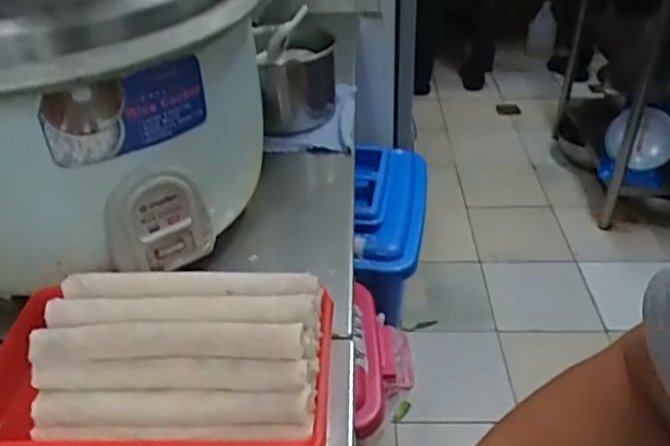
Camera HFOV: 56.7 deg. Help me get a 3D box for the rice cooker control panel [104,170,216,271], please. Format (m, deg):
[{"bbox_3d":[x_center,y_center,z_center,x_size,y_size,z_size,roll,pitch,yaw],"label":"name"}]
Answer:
[{"bbox_3d":[-0.166,-0.002,0.585,0.099,0.106,0.017,-22,41,-25],"label":"rice cooker control panel"}]

